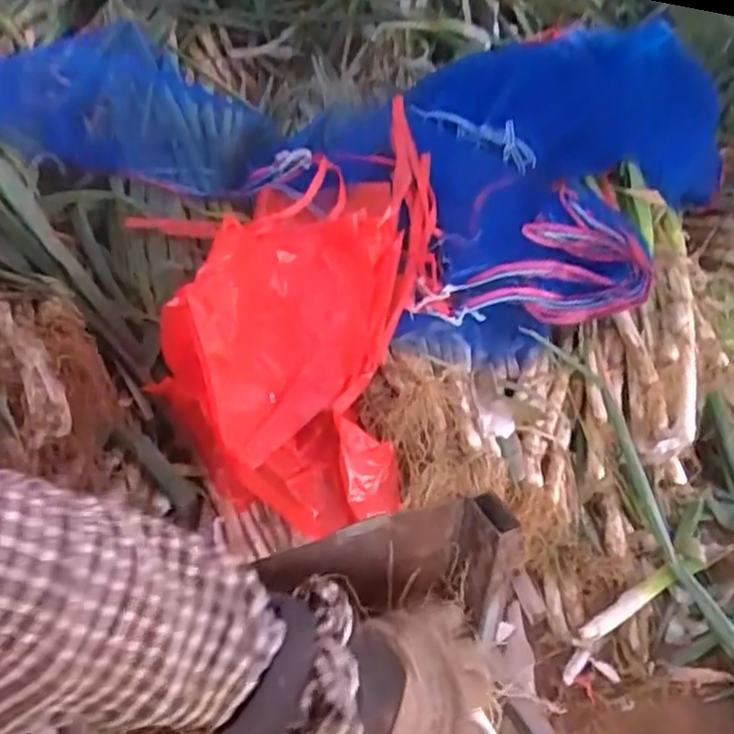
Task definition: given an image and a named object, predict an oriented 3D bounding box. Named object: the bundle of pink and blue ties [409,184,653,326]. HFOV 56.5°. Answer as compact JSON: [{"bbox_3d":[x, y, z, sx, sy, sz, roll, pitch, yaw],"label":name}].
[{"bbox_3d":[0.237,-0.114,0.922,0.329,0.064,0.188,-35,79,-8],"label":"bundle of pink and blue ties"}]

